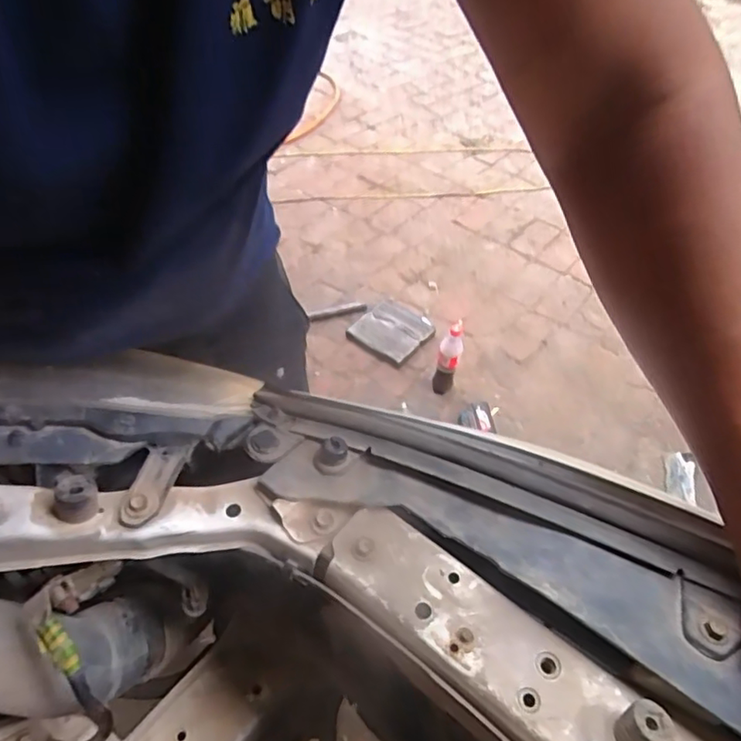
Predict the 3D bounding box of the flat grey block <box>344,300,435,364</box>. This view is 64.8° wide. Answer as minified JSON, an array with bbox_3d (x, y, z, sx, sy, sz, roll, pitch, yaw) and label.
[{"bbox_3d":[0.078,-0.131,1.761,0.193,0.040,0.223,32,54,22],"label":"flat grey block"}]

